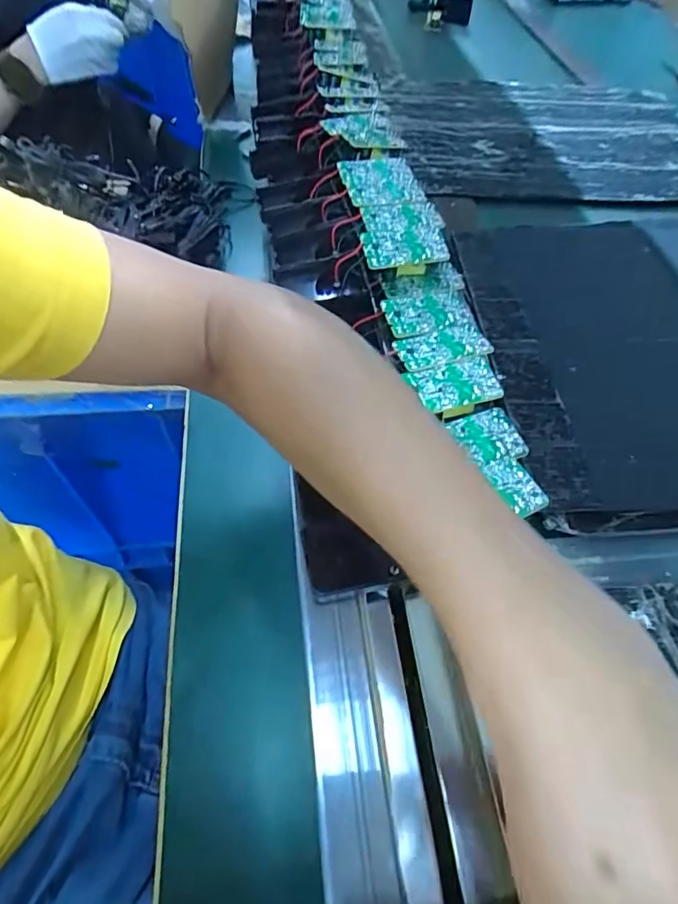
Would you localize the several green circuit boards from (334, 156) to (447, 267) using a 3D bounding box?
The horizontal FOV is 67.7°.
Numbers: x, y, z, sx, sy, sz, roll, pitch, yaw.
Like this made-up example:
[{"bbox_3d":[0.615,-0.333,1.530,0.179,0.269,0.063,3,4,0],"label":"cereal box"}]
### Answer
[{"bbox_3d":[0.044,-0.206,0.427,0.066,0.011,0.145,-8,59,-6],"label":"several green circuit boards"}]

